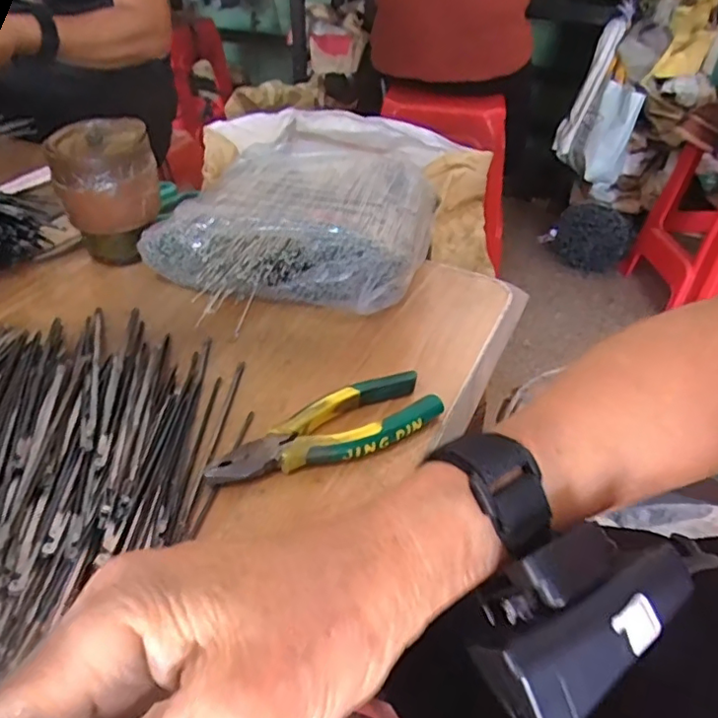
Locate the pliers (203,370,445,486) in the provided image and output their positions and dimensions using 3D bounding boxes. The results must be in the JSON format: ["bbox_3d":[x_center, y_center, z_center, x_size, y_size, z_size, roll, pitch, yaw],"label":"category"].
[{"bbox_3d":[-0.019,0.049,0.376,0.153,0.019,0.051,-21,44,-24],"label":"pliers"}]

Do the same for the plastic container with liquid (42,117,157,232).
[{"bbox_3d":[-0.228,-0.166,0.527,0.083,0.073,0.087,-13,42,-16],"label":"plastic container with liquid"}]

